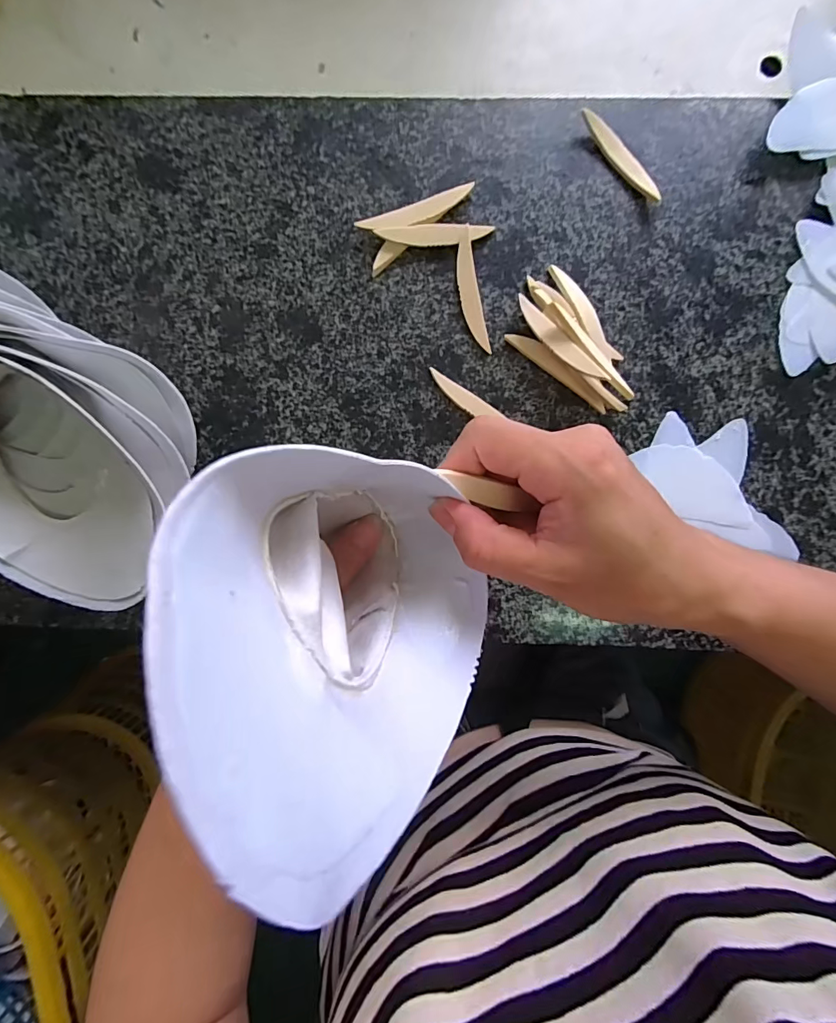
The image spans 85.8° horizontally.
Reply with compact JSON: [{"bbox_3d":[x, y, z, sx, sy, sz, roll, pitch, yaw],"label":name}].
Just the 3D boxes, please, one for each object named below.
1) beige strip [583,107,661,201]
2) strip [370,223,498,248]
[{"bbox_3d":[0.140,-0.245,0.311,0.011,0.009,0.079,-34,89,0],"label":"beige strip"},{"bbox_3d":[0.012,-0.191,0.311,0.079,0.007,0.013,-1,111,1],"label":"strip"}]

